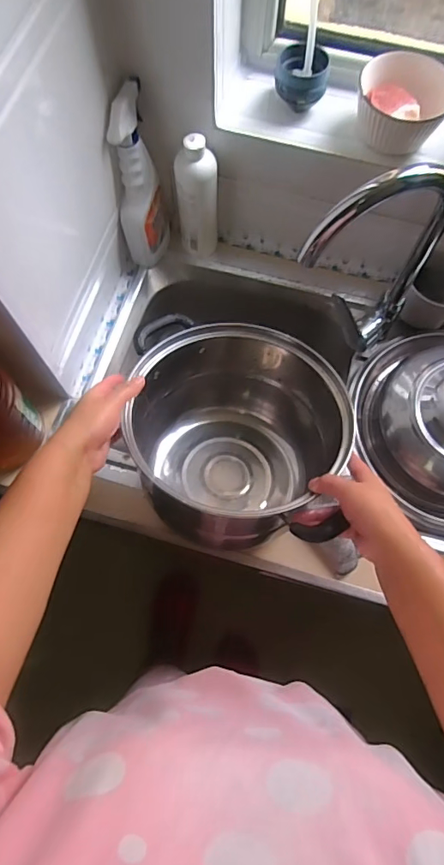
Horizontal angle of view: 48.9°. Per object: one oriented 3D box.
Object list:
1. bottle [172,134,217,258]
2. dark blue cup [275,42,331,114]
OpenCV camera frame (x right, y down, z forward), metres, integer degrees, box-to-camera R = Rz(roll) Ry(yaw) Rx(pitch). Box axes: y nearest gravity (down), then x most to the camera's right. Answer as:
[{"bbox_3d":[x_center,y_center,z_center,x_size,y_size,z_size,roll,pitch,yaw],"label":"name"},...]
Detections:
[{"bbox_3d":[-0.038,-0.360,0.764,0.065,0.198,0.053,0,71,0],"label":"bottle"},{"bbox_3d":[0.107,-0.482,0.668,0.071,0.060,0.057,9,71,3],"label":"dark blue cup"}]

